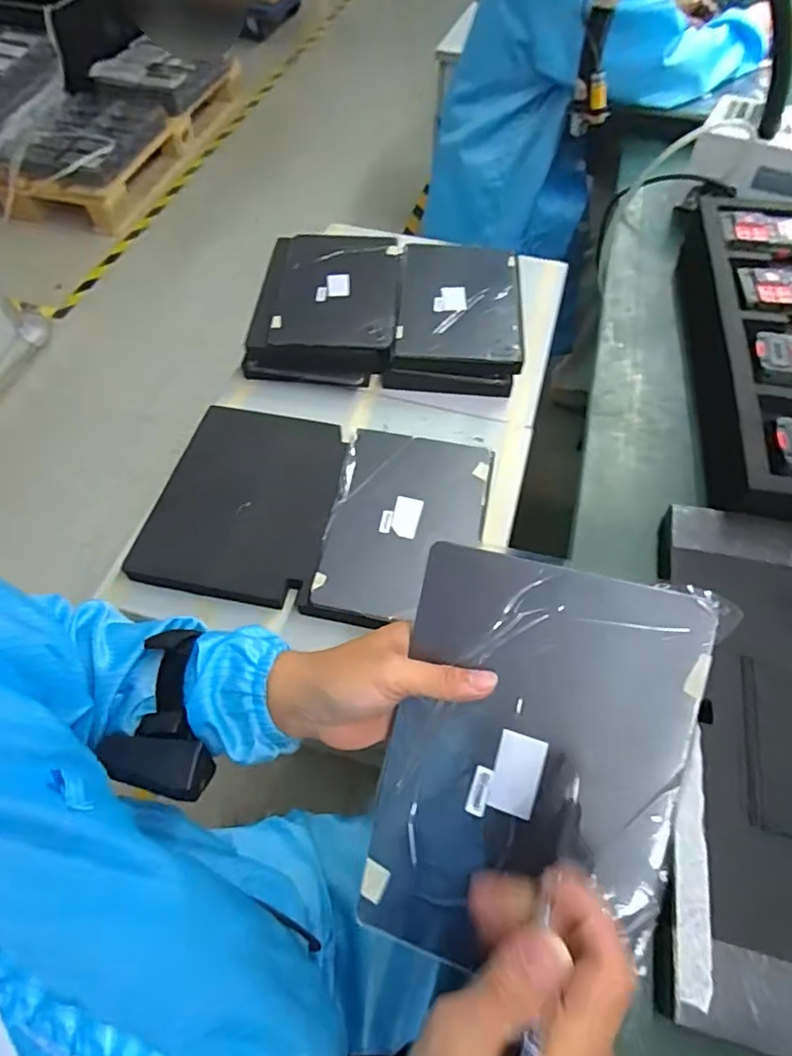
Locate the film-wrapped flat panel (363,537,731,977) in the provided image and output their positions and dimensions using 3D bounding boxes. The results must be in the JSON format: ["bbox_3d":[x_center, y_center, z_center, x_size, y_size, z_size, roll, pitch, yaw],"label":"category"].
[{"bbox_3d":[0.077,0.147,0.343,0.169,0.009,0.252,13,93,18],"label":"film-wrapped flat panel"}]

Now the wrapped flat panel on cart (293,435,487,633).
[{"bbox_3d":[0.010,-0.007,0.675,0.176,0.019,0.257,10,59,6],"label":"wrapped flat panel on cart"}]

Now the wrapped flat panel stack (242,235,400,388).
[{"bbox_3d":[-0.097,-0.340,0.861,0.203,0.061,0.268,5,59,3],"label":"wrapped flat panel stack"}]

